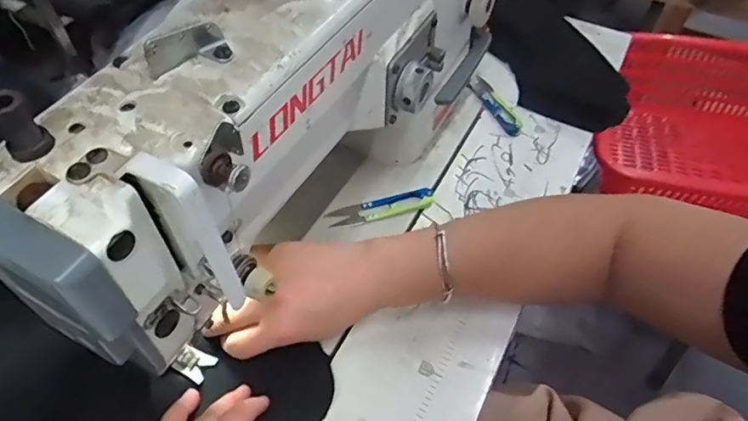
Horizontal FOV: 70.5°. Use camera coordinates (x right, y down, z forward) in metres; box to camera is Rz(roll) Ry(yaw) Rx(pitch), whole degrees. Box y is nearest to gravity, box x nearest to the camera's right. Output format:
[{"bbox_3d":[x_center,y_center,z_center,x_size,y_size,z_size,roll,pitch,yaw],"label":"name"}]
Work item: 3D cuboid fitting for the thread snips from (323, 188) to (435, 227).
[{"bbox_3d":[0.007,-0.004,0.505,0.101,0.009,0.025,-14,54,-11],"label":"thread snips"}]

